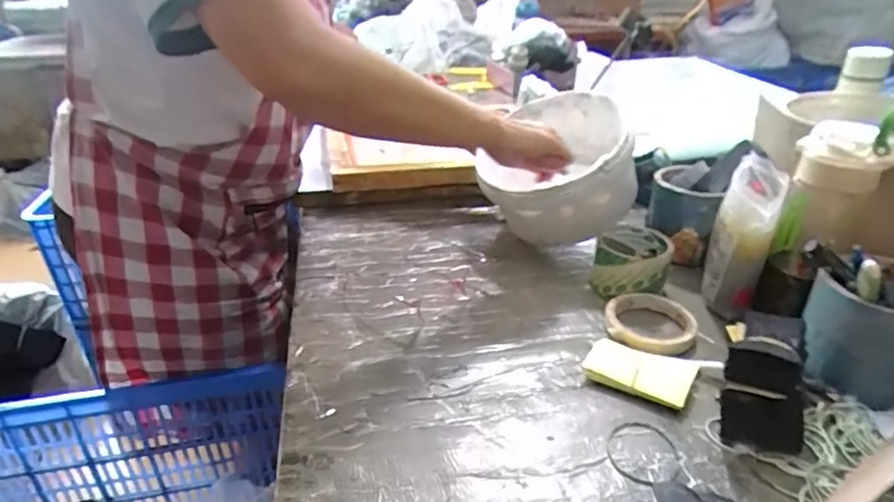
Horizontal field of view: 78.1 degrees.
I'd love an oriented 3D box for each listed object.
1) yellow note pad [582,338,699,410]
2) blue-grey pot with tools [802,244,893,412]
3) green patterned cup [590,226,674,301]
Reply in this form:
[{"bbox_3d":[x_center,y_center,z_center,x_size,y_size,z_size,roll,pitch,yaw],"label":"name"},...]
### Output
[{"bbox_3d":[0.185,0.118,0.532,0.095,0.019,0.057,15,33,26],"label":"yellow note pad"},{"bbox_3d":[0.388,0.059,0.497,0.109,0.117,0.106,19,34,31],"label":"blue-grey pot with tools"},{"bbox_3d":[0.224,0.015,0.666,0.083,0.068,0.090,2,28,-1],"label":"green patterned cup"}]

